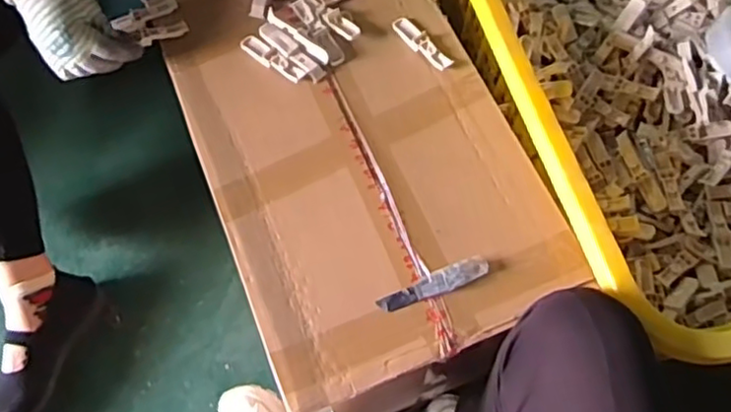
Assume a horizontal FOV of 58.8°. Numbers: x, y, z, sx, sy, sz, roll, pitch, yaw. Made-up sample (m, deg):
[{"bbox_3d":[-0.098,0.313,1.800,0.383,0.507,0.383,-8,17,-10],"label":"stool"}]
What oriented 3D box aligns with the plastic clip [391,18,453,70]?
[{"bbox_3d":[0.072,-0.210,0.839,0.026,0.011,0.099,-34,69,-16],"label":"plastic clip"}]

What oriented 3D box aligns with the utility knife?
[{"bbox_3d":[0.074,0.085,0.691,0.121,0.013,0.025,-23,67,-12],"label":"utility knife"}]

